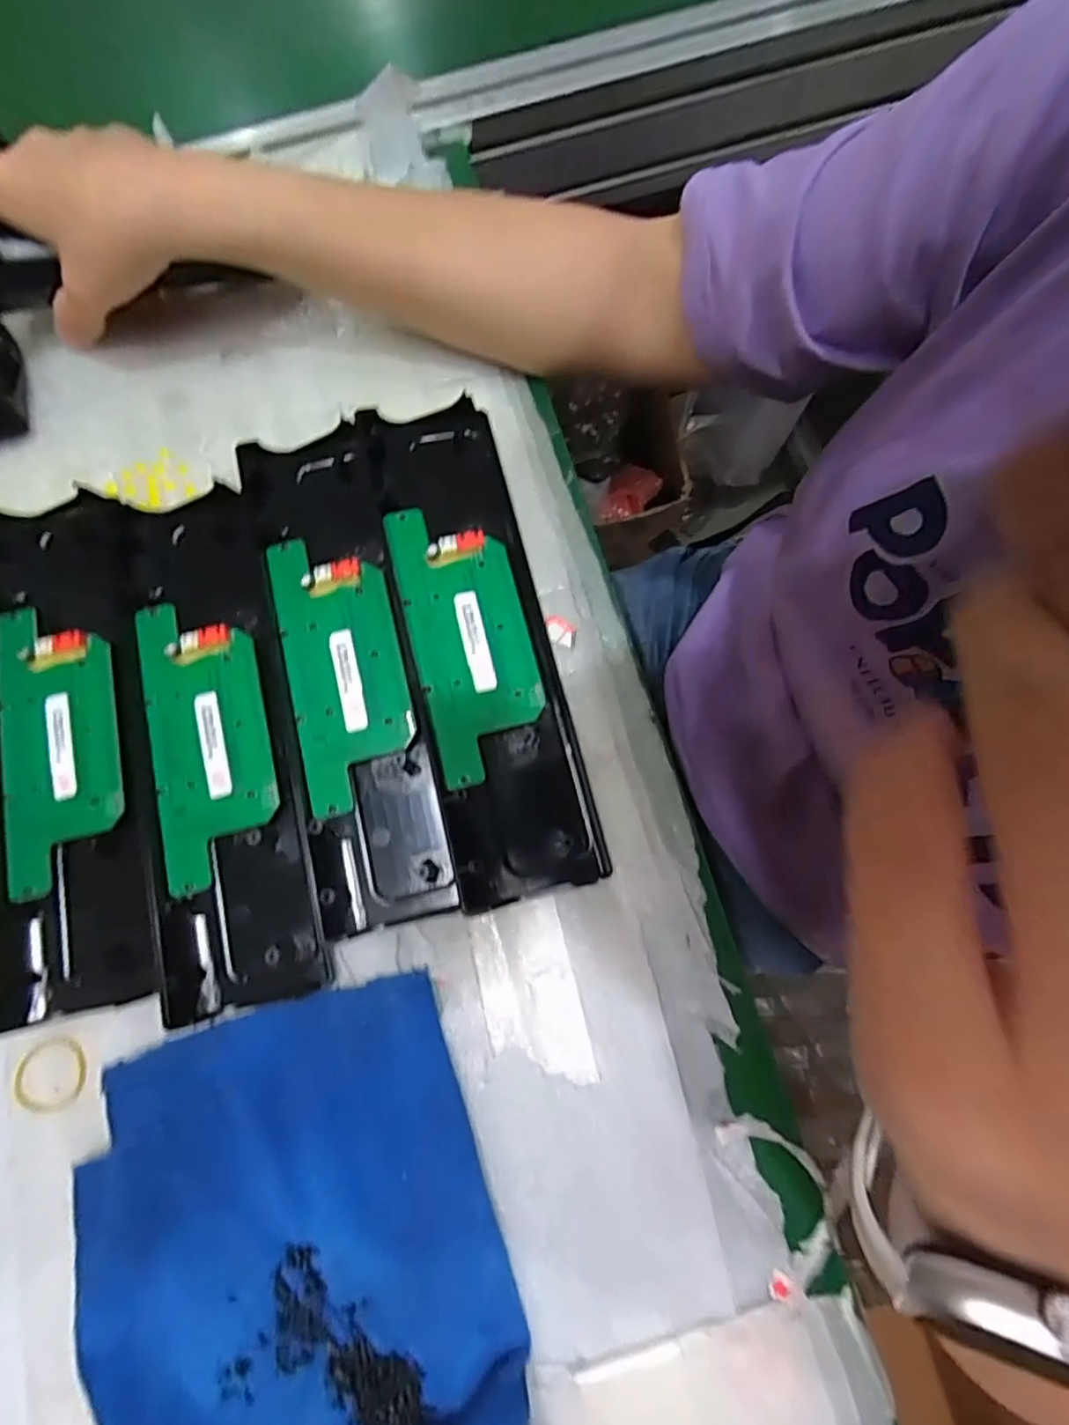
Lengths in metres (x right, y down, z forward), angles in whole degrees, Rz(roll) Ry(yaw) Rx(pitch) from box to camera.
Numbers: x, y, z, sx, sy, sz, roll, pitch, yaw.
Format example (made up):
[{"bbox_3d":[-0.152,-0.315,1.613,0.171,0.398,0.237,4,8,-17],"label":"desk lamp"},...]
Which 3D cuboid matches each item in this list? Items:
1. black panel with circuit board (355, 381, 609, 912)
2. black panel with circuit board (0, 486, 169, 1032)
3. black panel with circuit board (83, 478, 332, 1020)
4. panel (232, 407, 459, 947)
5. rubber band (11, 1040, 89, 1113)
[{"bbox_3d":[-0.027,-0.038,0.295,0.061,0.029,0.242,-14,77,-3],"label":"black panel with circuit board"},{"bbox_3d":[-0.222,0.012,0.292,0.080,0.013,0.242,-12,76,-3],"label":"black panel with circuit board"},{"bbox_3d":[-0.153,0.007,0.291,0.074,0.013,0.247,-15,77,-4],"label":"black panel with circuit board"},{"bbox_3d":[-0.091,-0.025,0.294,0.068,0.022,0.243,-12,76,-3],"label":"panel"},{"bbox_3d":[-0.210,0.157,0.269,0.035,0.006,0.029,-5,76,-1],"label":"rubber band"}]

